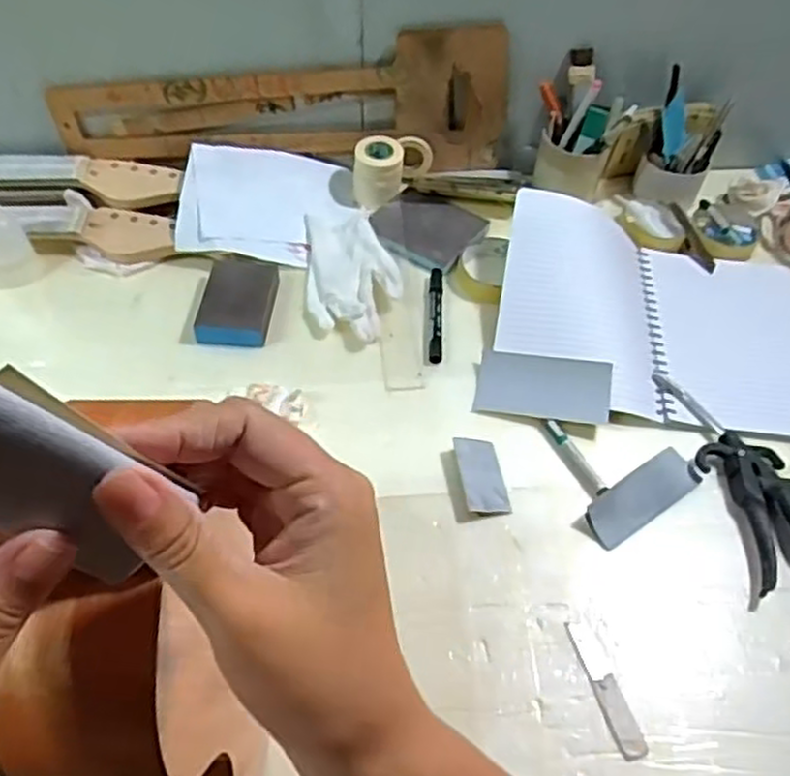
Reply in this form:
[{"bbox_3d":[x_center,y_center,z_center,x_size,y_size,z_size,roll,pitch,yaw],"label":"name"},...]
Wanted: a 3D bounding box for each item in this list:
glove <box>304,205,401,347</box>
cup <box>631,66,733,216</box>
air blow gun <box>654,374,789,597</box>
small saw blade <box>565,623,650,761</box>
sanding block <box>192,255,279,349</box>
[{"bbox_3d":[-0.046,-0.129,0.816,0.096,0.019,0.192,-3,52,-4],"label":"glove"},{"bbox_3d":[0.338,-0.285,0.889,0.085,0.116,0.099,17,53,11],"label":"cup"},{"bbox_3d":[0.331,0.108,0.651,0.086,0.023,0.297,-7,52,-7],"label":"air blow gun"},{"bbox_3d":[0.158,0.225,0.568,0.020,0.005,0.103,-14,54,-13],"label":"small saw blade"},{"bbox_3d":[-0.162,-0.091,0.777,0.070,0.023,0.106,6,52,3],"label":"sanding block"}]

